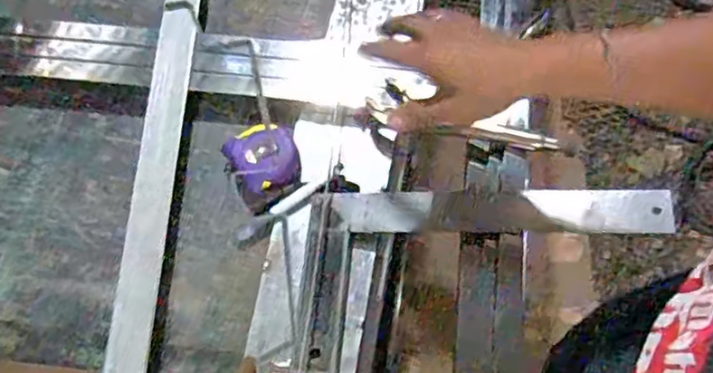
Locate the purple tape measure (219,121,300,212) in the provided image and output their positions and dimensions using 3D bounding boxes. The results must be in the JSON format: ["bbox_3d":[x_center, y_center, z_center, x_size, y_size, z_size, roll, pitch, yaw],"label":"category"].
[{"bbox_3d":[-0.097,-0.027,0.688,0.077,0.029,0.076,-29,70,-10],"label":"purple tape measure"}]

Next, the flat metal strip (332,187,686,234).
[{"bbox_3d":[0.133,0.023,0.632,0.322,0.010,0.044,0,67,14],"label":"flat metal strip"}]

